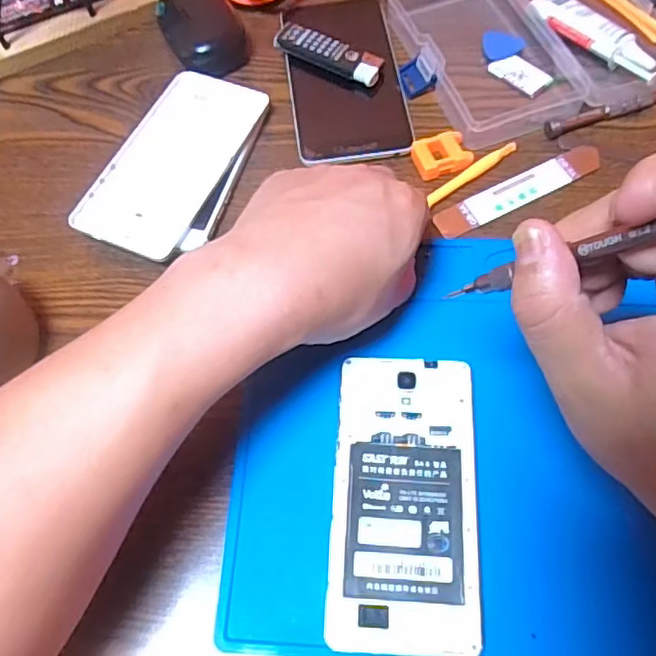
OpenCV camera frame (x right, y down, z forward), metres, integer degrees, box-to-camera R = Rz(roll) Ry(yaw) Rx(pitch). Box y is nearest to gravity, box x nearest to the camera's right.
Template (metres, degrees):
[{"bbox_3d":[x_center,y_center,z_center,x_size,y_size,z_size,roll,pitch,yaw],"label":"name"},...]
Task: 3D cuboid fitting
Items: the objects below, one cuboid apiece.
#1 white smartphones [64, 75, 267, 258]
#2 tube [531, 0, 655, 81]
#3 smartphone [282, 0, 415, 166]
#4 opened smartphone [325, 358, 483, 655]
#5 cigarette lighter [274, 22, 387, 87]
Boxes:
[{"bbox_3d":[-0.095,-0.106,0.400,0.081,0.016,0.140,20,67,12],"label":"white smartphones"},{"bbox_3d":[0.186,-0.202,0.422,0.026,0.015,0.102,-36,68,-13],"label":"tube"},{"bbox_3d":[0.011,-0.179,0.429,0.077,0.010,0.156,-8,64,0],"label":"smartphone"},{"bbox_3d":[0.038,0.083,0.304,0.070,0.011,0.139,2,65,4],"label":"opened smartphone"},{"bbox_3d":[0.001,-0.190,0.428,0.081,0.017,0.022,29,69,16],"label":"cigarette lighter"}]

